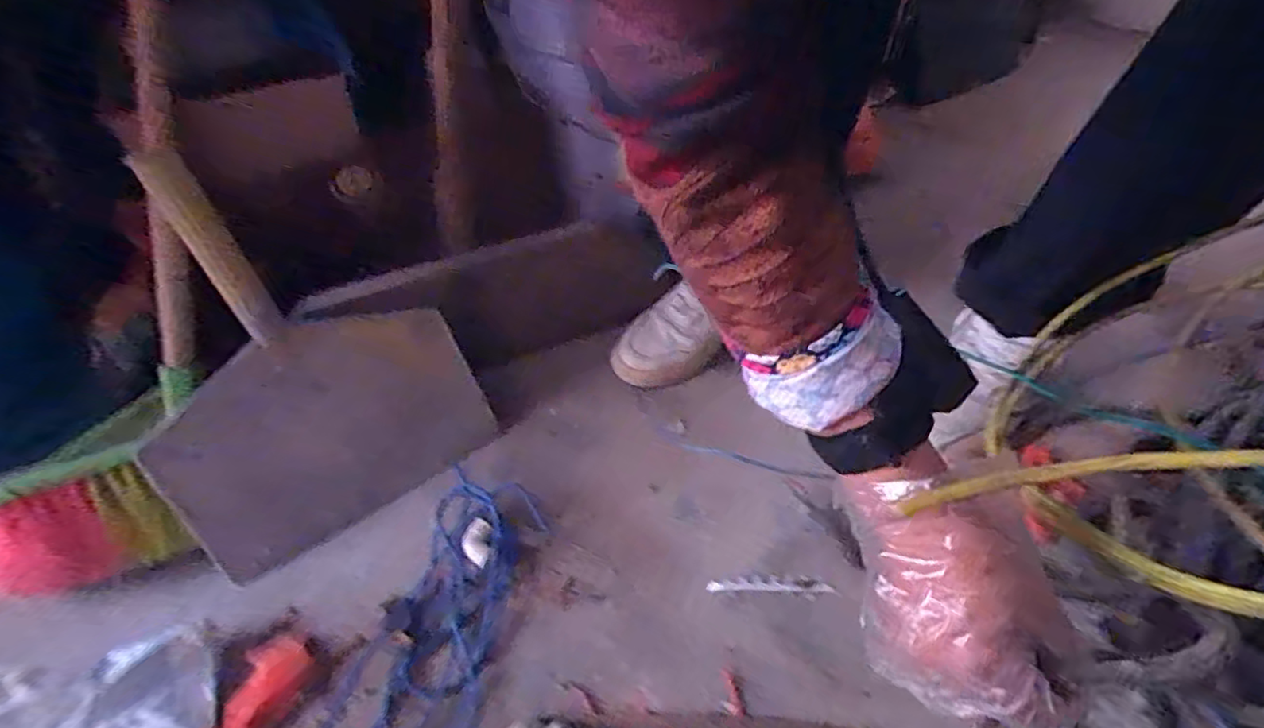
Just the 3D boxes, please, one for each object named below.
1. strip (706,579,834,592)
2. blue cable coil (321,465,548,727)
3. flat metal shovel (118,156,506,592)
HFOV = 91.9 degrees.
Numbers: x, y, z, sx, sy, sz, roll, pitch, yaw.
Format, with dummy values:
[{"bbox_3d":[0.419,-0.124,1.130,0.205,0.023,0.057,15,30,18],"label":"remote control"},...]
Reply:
[{"bbox_3d":[0.111,0.179,0.494,0.099,0.004,0.010,-1,51,2],"label":"strip"},{"bbox_3d":[-0.150,0.199,0.474,0.099,0.024,0.239,11,53,11],"label":"blue cable coil"},{"bbox_3d":[-0.281,-0.011,0.496,0.253,0.316,0.039,-31,23,-25],"label":"flat metal shovel"}]

